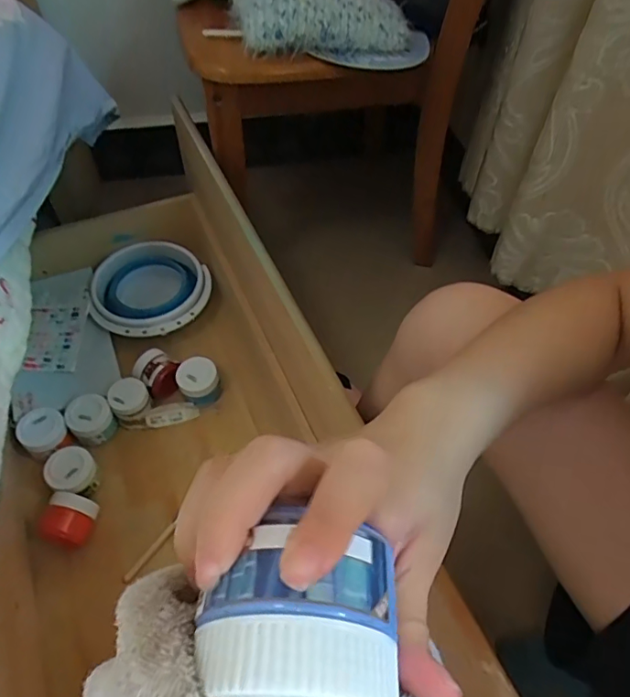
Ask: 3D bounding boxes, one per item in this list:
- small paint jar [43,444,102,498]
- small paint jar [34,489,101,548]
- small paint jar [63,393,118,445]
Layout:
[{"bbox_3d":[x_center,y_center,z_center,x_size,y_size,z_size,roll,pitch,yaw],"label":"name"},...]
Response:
[{"bbox_3d":[-0.333,0.173,0.706,0.062,0.058,0.058,1,53,-1],"label":"small paint jar"},{"bbox_3d":[-0.328,0.225,0.672,0.073,0.063,0.058,11,54,6],"label":"small paint jar"},{"bbox_3d":[-0.331,0.105,0.752,0.057,0.051,0.060,1,53,-1],"label":"small paint jar"}]

